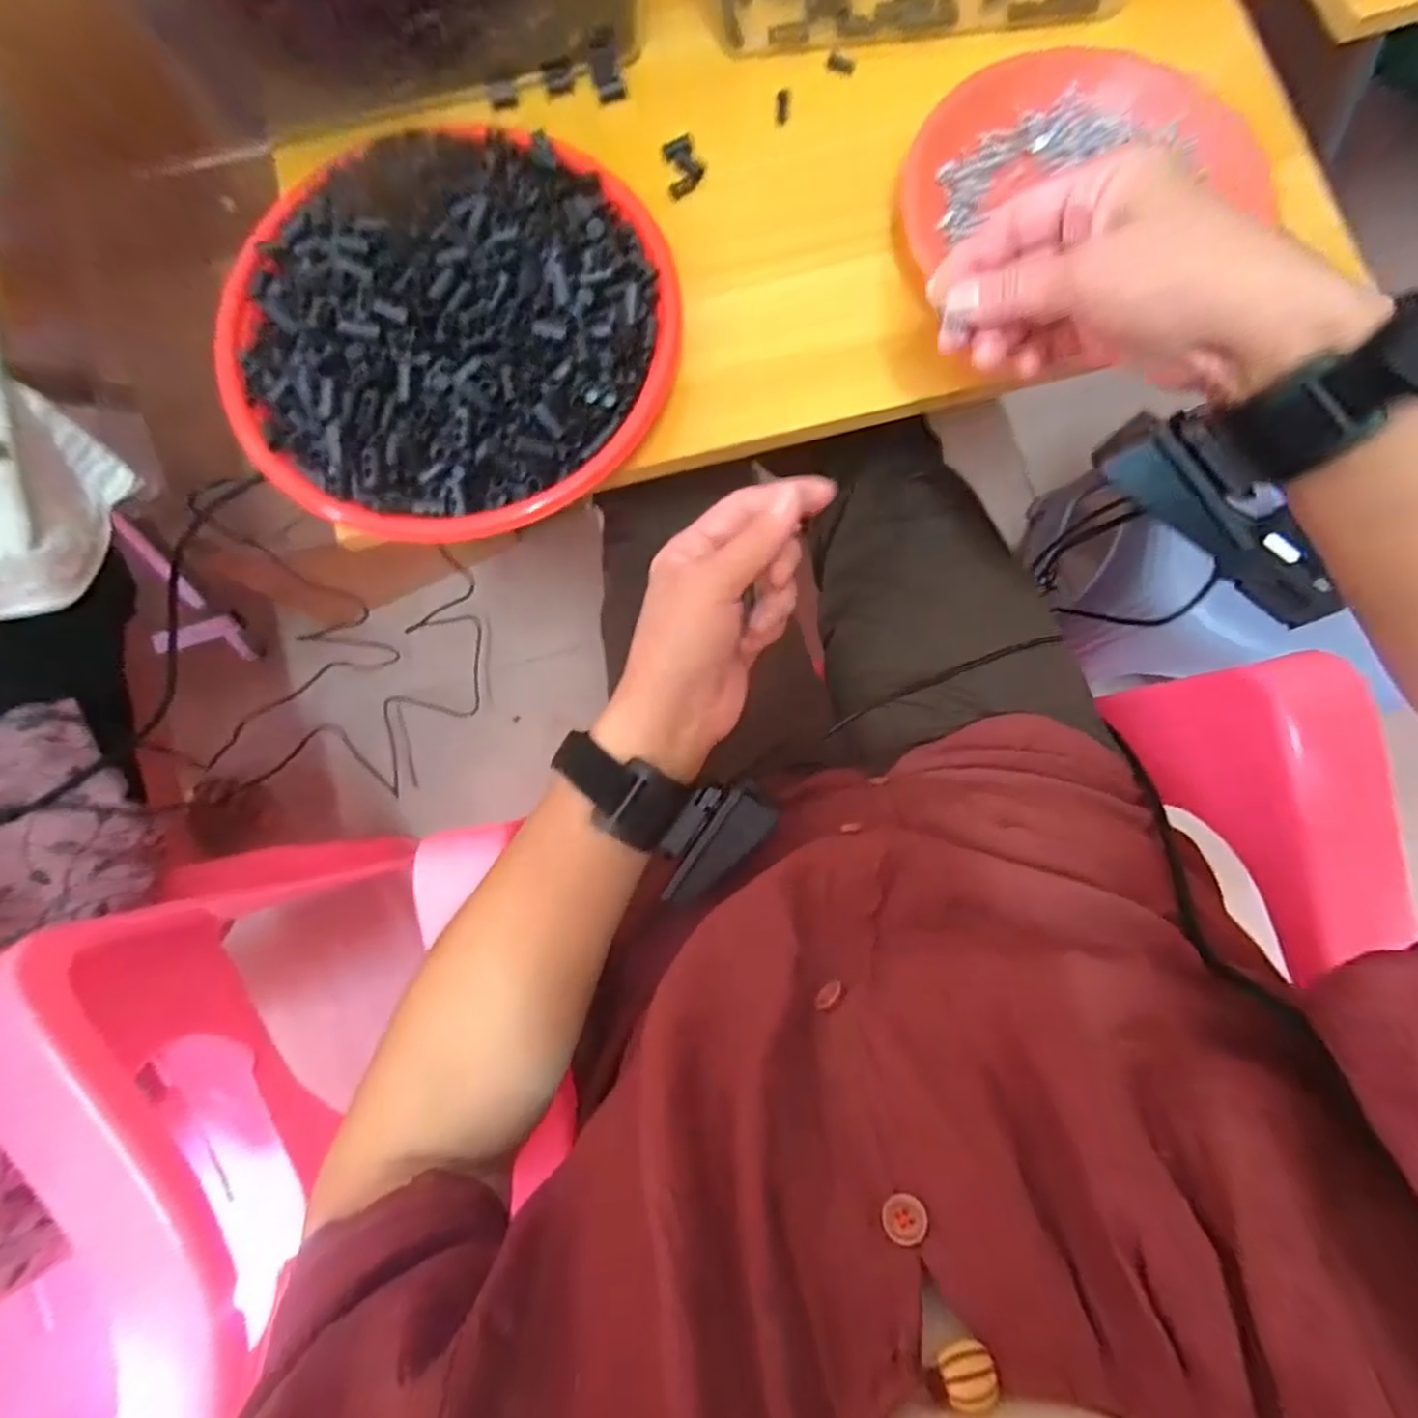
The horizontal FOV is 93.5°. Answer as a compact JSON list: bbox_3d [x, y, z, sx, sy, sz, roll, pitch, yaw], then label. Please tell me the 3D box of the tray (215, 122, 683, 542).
[{"bbox_3d":[-0.134,-0.195,0.355,0.229,0.051,0.209,0,81,2],"label":"tray"}]

